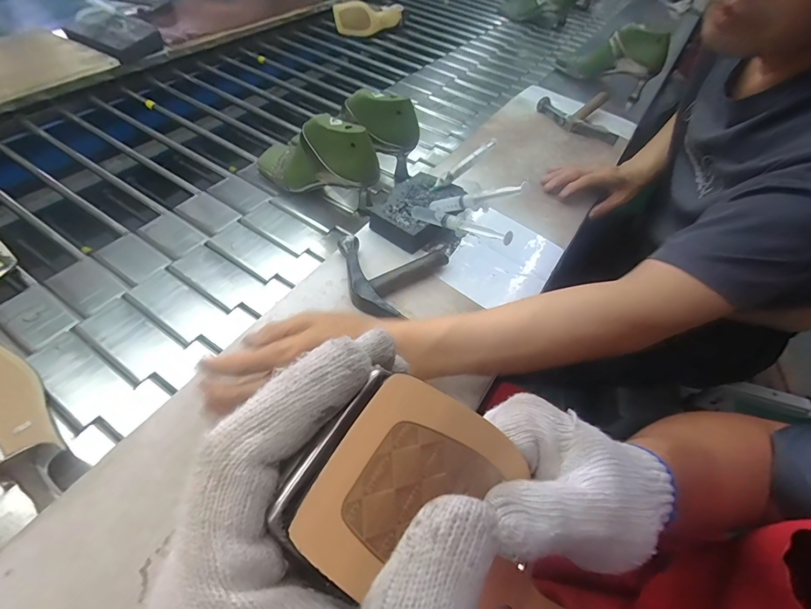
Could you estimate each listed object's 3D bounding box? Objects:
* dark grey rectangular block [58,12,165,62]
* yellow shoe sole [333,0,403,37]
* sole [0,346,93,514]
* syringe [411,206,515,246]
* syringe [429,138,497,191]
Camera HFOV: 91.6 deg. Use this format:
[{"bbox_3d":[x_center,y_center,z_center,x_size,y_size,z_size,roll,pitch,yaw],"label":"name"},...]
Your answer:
[{"bbox_3d":[-0.625,-0.578,0.843,0.175,0.035,0.124,28,55,15],"label":"dark grey rectangular block"},{"bbox_3d":[-0.105,-0.813,1.125,0.197,0.079,0.039,-12,38,-14],"label":"yellow shoe sole"},{"bbox_3d":[-0.392,0.100,0.383,0.220,0.052,0.073,28,55,15],"label":"sole"},{"bbox_3d":[0.061,-0.097,0.473,0.014,0.019,0.155,-34,42,-28],"label":"syringe"},{"bbox_3d":[0.084,-0.201,0.566,0.118,0.017,0.015,-40,64,-7],"label":"syringe"}]

